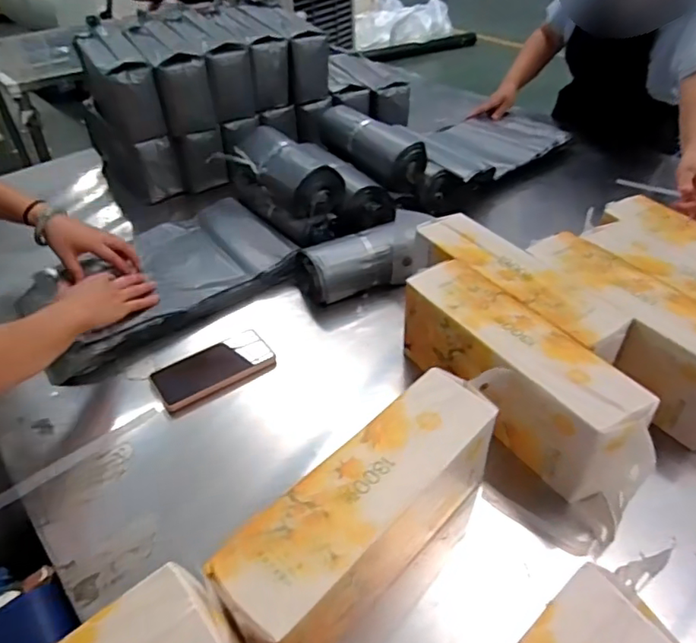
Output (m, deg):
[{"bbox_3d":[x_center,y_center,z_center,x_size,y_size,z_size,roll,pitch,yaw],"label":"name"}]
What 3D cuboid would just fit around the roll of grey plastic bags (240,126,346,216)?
[{"bbox_3d":[-0.116,-0.280,1.013,0.097,0.073,0.248,-25,45,-24],"label":"roll of grey plastic bags"}]

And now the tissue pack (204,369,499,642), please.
[{"bbox_3d":[0.029,0.186,0.553,0.093,0.138,0.334,30,50,32],"label":"tissue pack"}]

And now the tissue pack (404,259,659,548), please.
[{"bbox_3d":[0.205,0.073,0.680,0.100,0.138,0.333,-24,45,-23],"label":"tissue pack"}]

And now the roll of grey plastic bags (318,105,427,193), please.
[{"bbox_3d":[0.040,-0.337,1.070,0.086,0.077,0.247,-26,46,-26],"label":"roll of grey plastic bags"}]

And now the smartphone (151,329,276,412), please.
[{"bbox_3d":[-0.191,0.065,0.797,0.165,0.009,0.082,-27,46,-26],"label":"smartphone"}]

